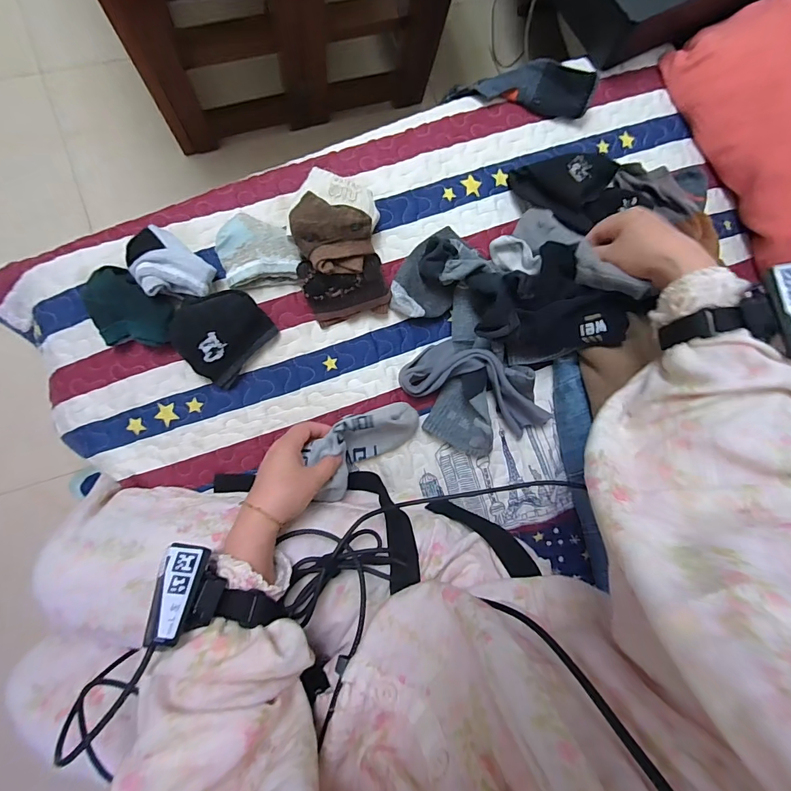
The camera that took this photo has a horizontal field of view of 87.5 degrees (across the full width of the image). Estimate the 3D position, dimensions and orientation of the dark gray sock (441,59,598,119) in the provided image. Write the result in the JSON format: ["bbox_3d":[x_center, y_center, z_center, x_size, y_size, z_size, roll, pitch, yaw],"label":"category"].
[{"bbox_3d":[0.162,-0.383,0.503,0.159,0.037,0.056,6,87,-8],"label":"dark gray sock"}]

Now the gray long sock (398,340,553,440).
[{"bbox_3d":[0.101,-0.012,0.484,0.184,0.054,0.068,22,85,-7],"label":"gray long sock"}]

